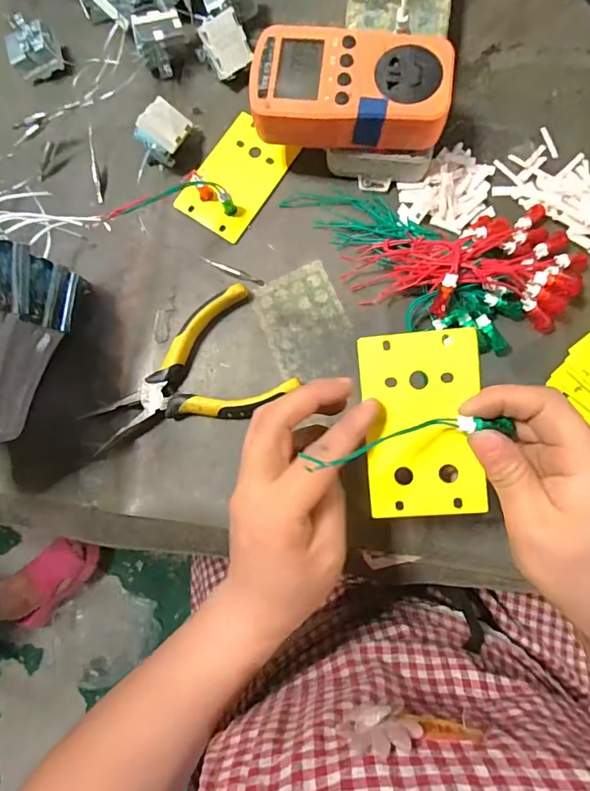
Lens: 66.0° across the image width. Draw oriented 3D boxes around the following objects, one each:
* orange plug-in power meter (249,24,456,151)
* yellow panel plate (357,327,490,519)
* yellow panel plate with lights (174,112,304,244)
[{"bbox_3d":[0.036,-0.203,0.302,0.125,0.029,0.064,6,82,5],"label":"orange plug-in power meter"},{"bbox_3d":[0.067,0.015,0.238,0.059,0.004,0.096,-5,93,10],"label":"yellow panel plate"},{"bbox_3d":[-0.046,-0.170,0.345,0.059,0.020,0.090,35,86,7],"label":"yellow panel plate with lights"}]

